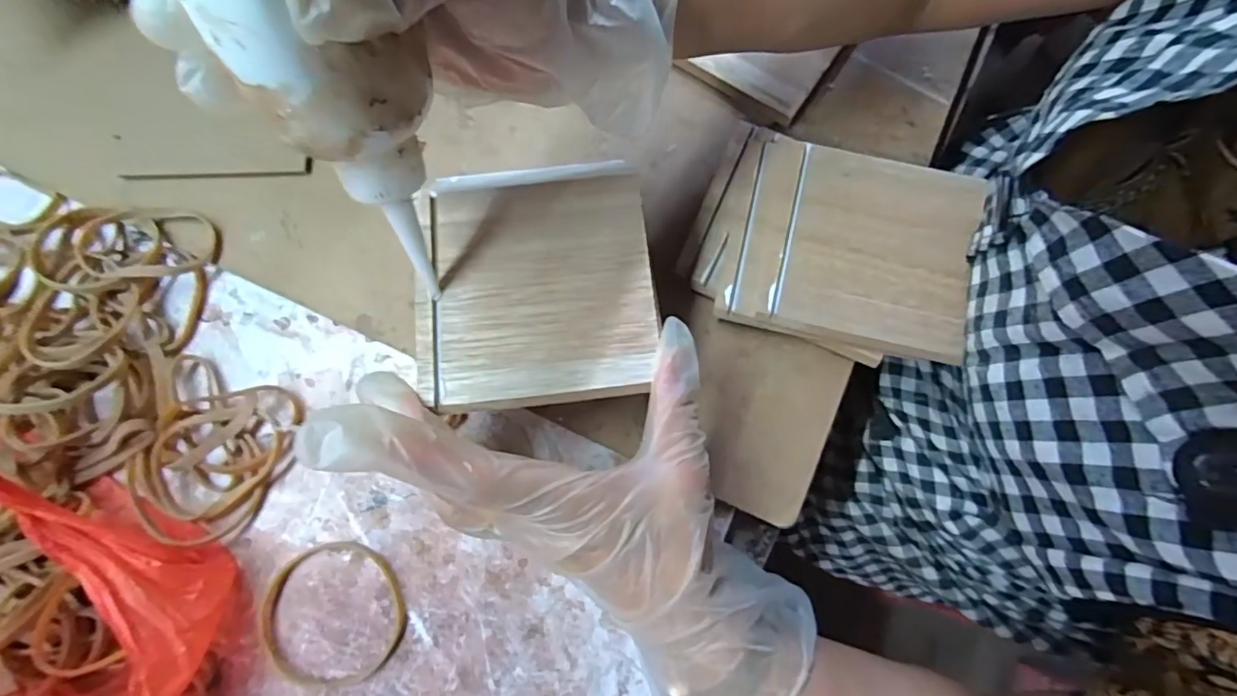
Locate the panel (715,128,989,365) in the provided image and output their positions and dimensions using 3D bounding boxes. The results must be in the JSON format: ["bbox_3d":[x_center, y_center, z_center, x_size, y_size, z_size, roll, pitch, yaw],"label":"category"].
[{"bbox_3d":[0.125,-0.056,0.296,0.124,0.008,0.108,13,78,5],"label":"panel"}]

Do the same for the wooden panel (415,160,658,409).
[{"bbox_3d":[-0.038,-0.031,0.254,0.107,0.004,0.112,-6,78,-3],"label":"wooden panel"}]

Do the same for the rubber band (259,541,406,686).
[{"bbox_3d":[-0.142,0.131,0.269,0.071,0.005,0.066,0,77,-2],"label":"rubber band"}]

